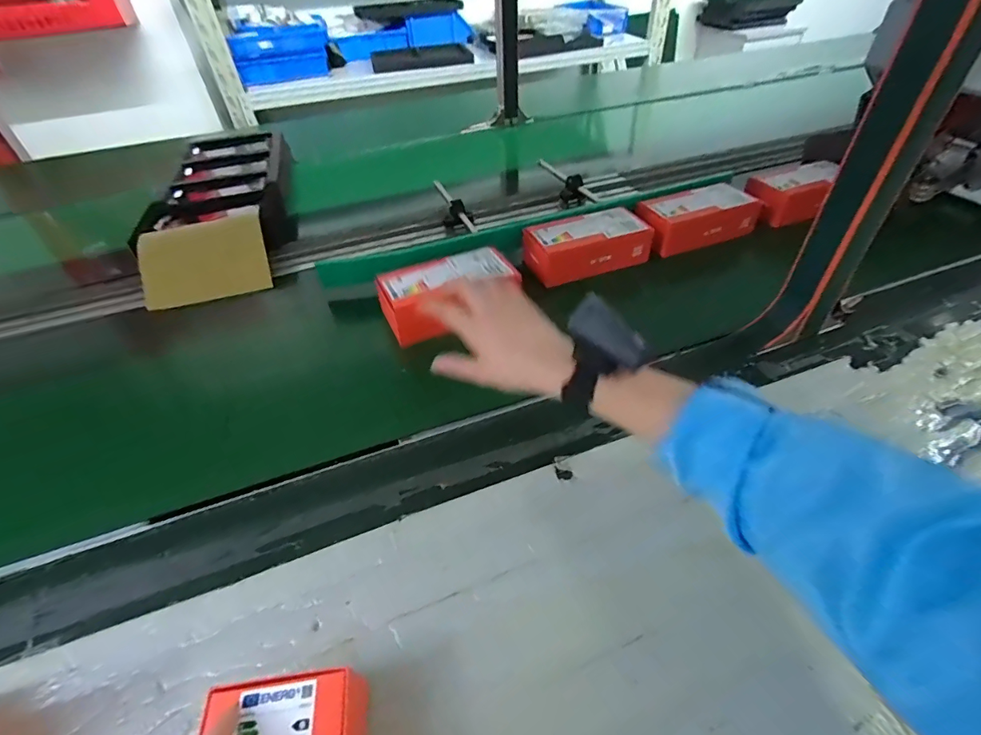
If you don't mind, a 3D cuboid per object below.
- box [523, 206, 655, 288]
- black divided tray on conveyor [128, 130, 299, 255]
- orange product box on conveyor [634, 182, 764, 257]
[{"bbox_3d":[0.152,-0.192,0.720,0.191,0.054,0.098,-19,48,-16],"label":"box"},{"bbox_3d":[-0.523,-0.336,0.930,0.236,0.105,0.499,-13,45,-9],"label":"black divided tray on conveyor"},{"bbox_3d":[0.341,-0.251,0.770,0.185,0.064,0.090,-15,46,-11],"label":"orange product box on conveyor"}]

